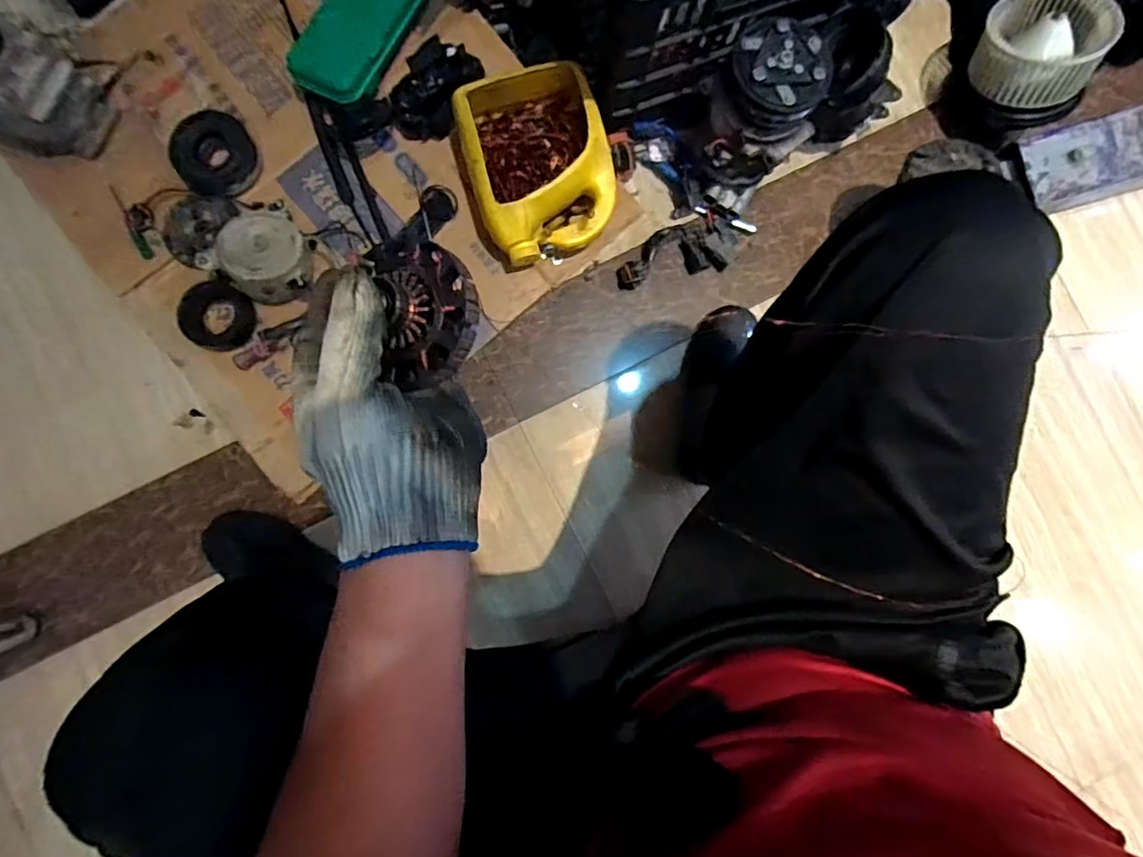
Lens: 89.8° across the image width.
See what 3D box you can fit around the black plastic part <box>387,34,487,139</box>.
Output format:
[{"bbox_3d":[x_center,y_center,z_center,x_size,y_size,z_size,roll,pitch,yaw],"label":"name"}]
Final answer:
[{"bbox_3d":[-0.188,-0.460,0.784,0.088,0.061,0.124,33,86,-1],"label":"black plastic part"}]

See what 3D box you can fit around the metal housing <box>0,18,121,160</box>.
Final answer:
[{"bbox_3d":[-0.739,-0.455,0.759,0.134,0.177,0.131,28,86,-1],"label":"metal housing"}]

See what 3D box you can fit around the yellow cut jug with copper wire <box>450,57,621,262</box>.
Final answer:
[{"bbox_3d":[-0.044,-0.349,0.769,0.180,0.094,0.235,-21,88,-3],"label":"yellow cut jug with copper wire"}]

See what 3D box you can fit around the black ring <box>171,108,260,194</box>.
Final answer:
[{"bbox_3d":[-0.504,-0.387,0.810,0.106,0.018,0.105,-8,106,-15],"label":"black ring"}]

